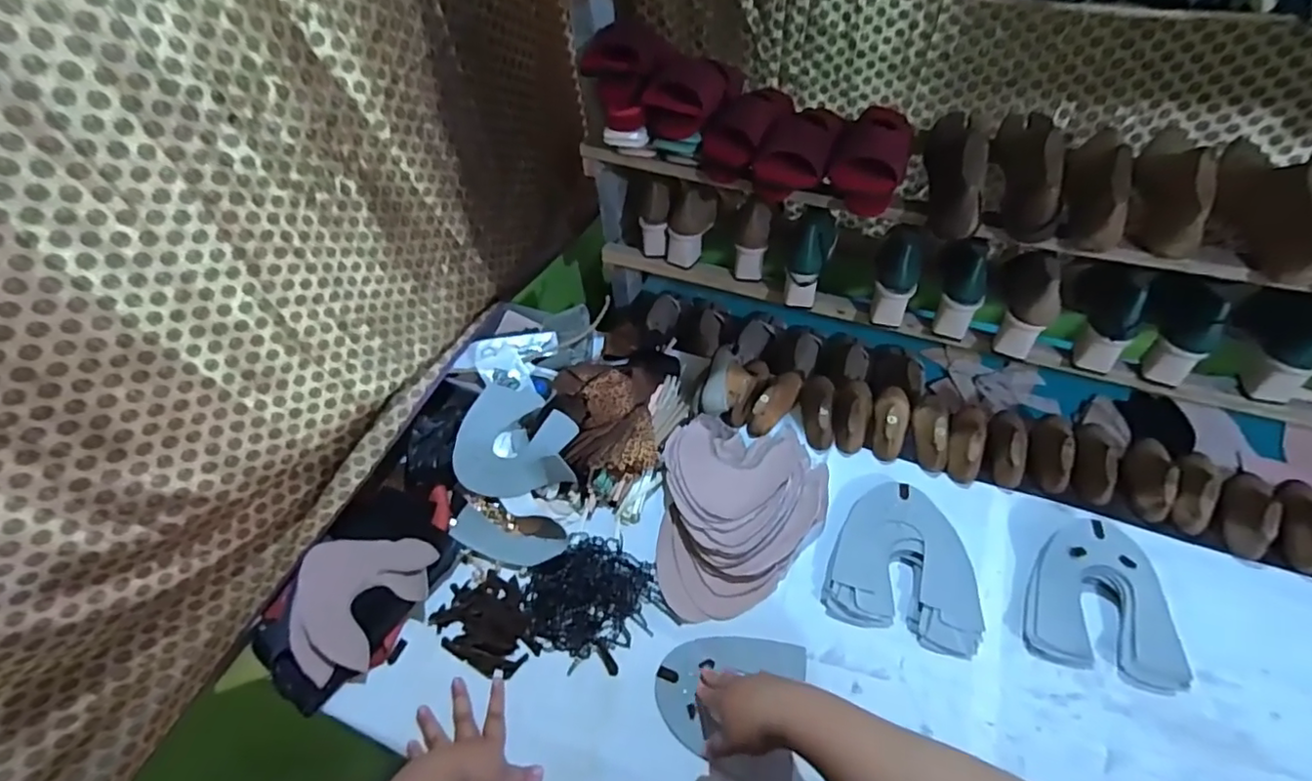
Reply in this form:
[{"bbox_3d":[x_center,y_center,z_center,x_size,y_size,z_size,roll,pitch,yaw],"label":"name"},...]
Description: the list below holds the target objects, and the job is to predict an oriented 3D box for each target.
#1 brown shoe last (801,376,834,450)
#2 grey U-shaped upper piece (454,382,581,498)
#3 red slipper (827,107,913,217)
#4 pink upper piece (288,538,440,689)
[{"bbox_3d":[0.255,0.021,0.919,0.050,0.042,0.139,5,51,9],"label":"brown shoe last"},{"bbox_3d":[-0.203,0.071,0.891,0.170,0.075,0.174,-5,49,1],"label":"grey U-shaped upper piece"},{"bbox_3d":[0.303,-0.329,0.806,0.092,0.068,0.219,17,53,18],"label":"red slipper"},{"bbox_3d":[-0.371,0.269,0.753,0.165,0.045,0.179,-10,49,-4],"label":"pink upper piece"}]

